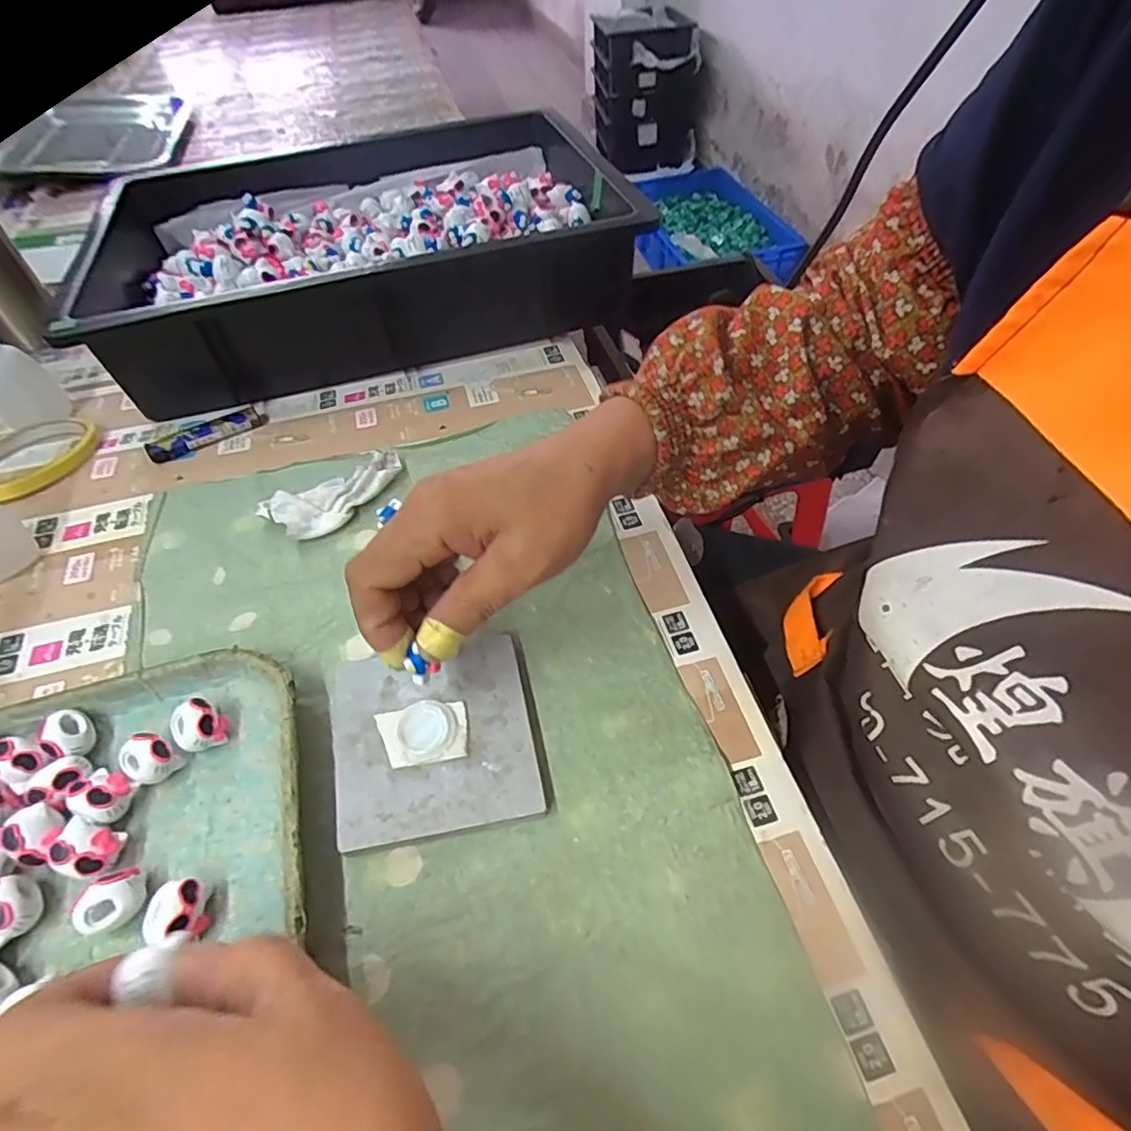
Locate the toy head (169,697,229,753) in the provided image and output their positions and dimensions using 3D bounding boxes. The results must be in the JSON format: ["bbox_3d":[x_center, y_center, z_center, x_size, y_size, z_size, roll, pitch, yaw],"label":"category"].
[{"bbox_3d":[-0.185,0.082,0.310,0.023,0.021,0.022,-1,53,1],"label":"toy head"}]

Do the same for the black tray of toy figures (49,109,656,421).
[{"bbox_3d":[-0.188,-0.287,0.560,0.450,0.097,0.292,-14,54,-9],"label":"black tray of toy figures"}]

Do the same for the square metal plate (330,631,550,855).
[{"bbox_3d":[-0.067,0.086,0.315,0.100,0.014,0.099,-11,53,-7],"label":"square metal plate"}]

